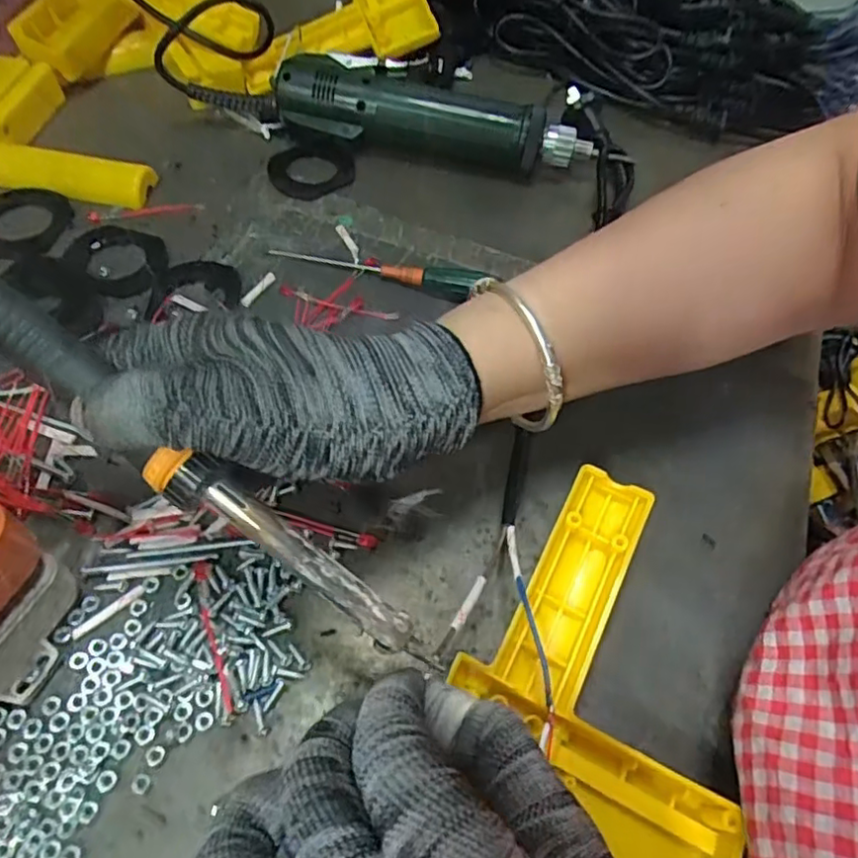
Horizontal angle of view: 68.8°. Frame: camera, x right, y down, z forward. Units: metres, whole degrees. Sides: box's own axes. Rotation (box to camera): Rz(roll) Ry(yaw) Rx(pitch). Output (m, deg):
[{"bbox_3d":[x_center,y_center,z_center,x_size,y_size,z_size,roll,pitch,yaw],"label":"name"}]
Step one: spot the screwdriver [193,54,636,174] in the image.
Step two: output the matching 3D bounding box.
[{"bbox_3d":[-0.011,-0.215,0.435,0.294,0.042,0.040,9,58,1],"label":"screwdriver"}]

